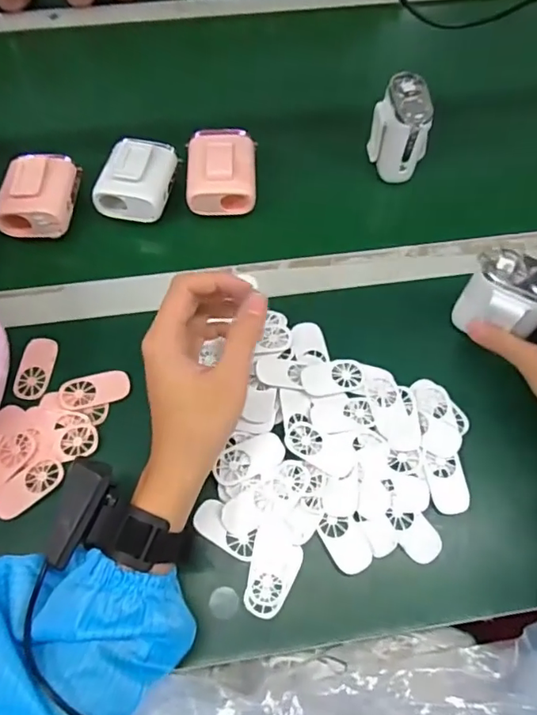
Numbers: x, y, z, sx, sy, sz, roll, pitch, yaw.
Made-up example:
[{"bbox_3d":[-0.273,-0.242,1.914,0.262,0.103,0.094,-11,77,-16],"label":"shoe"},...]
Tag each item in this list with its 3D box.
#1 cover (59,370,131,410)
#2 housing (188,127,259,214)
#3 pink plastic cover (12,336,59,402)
[{"bbox_3d":[-0.149,0.026,0.456,0.059,0.004,0.028,-17,65,-8],"label":"cover"},{"bbox_3d":[-0.048,-0.199,0.543,0.069,0.040,0.099,-2,64,-1],"label":"housing"},{"bbox_3d":[-0.205,0.010,0.466,0.027,0.013,0.059,9,64,4],"label":"pink plastic cover"}]

